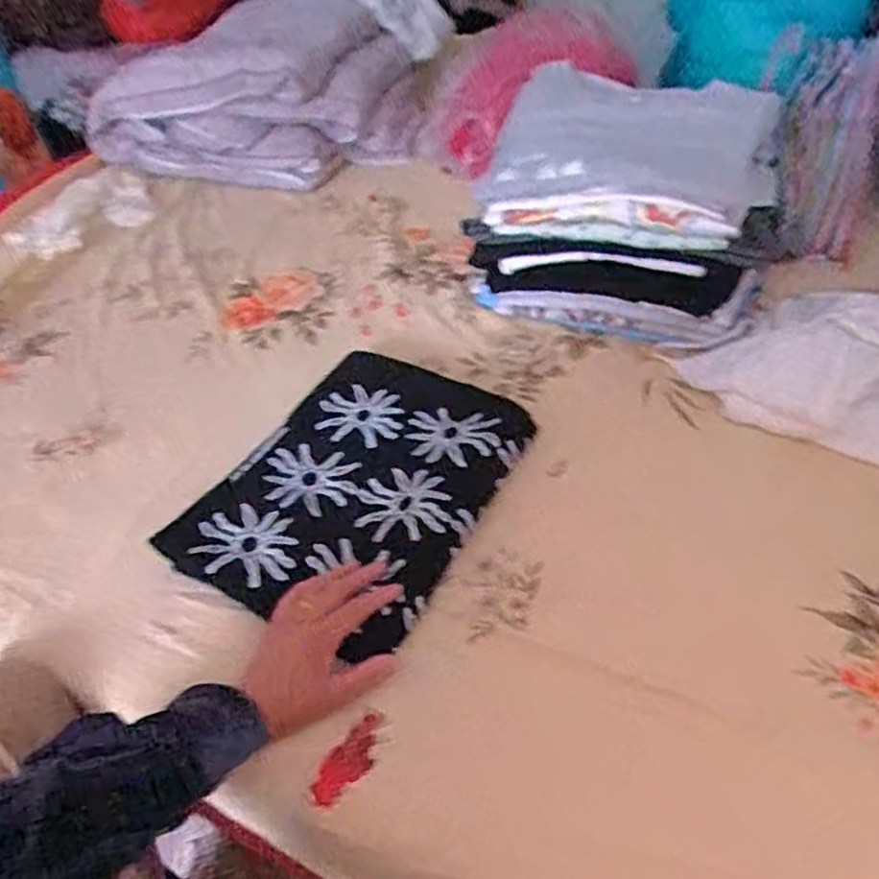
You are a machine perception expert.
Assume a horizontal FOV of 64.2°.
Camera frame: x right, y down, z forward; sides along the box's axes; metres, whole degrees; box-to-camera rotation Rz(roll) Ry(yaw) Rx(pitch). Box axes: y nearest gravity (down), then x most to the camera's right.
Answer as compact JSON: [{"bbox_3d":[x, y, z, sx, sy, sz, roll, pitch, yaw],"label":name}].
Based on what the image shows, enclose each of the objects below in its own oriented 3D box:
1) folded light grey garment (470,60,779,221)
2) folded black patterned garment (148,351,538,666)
[{"bbox_3d":[0.222,-0.350,0.818,0.310,0.066,0.228,11,46,17],"label":"folded light grey garment"},{"bbox_3d":[-0.071,0.032,0.679,0.242,0.031,0.326,19,51,22],"label":"folded black patterned garment"}]

